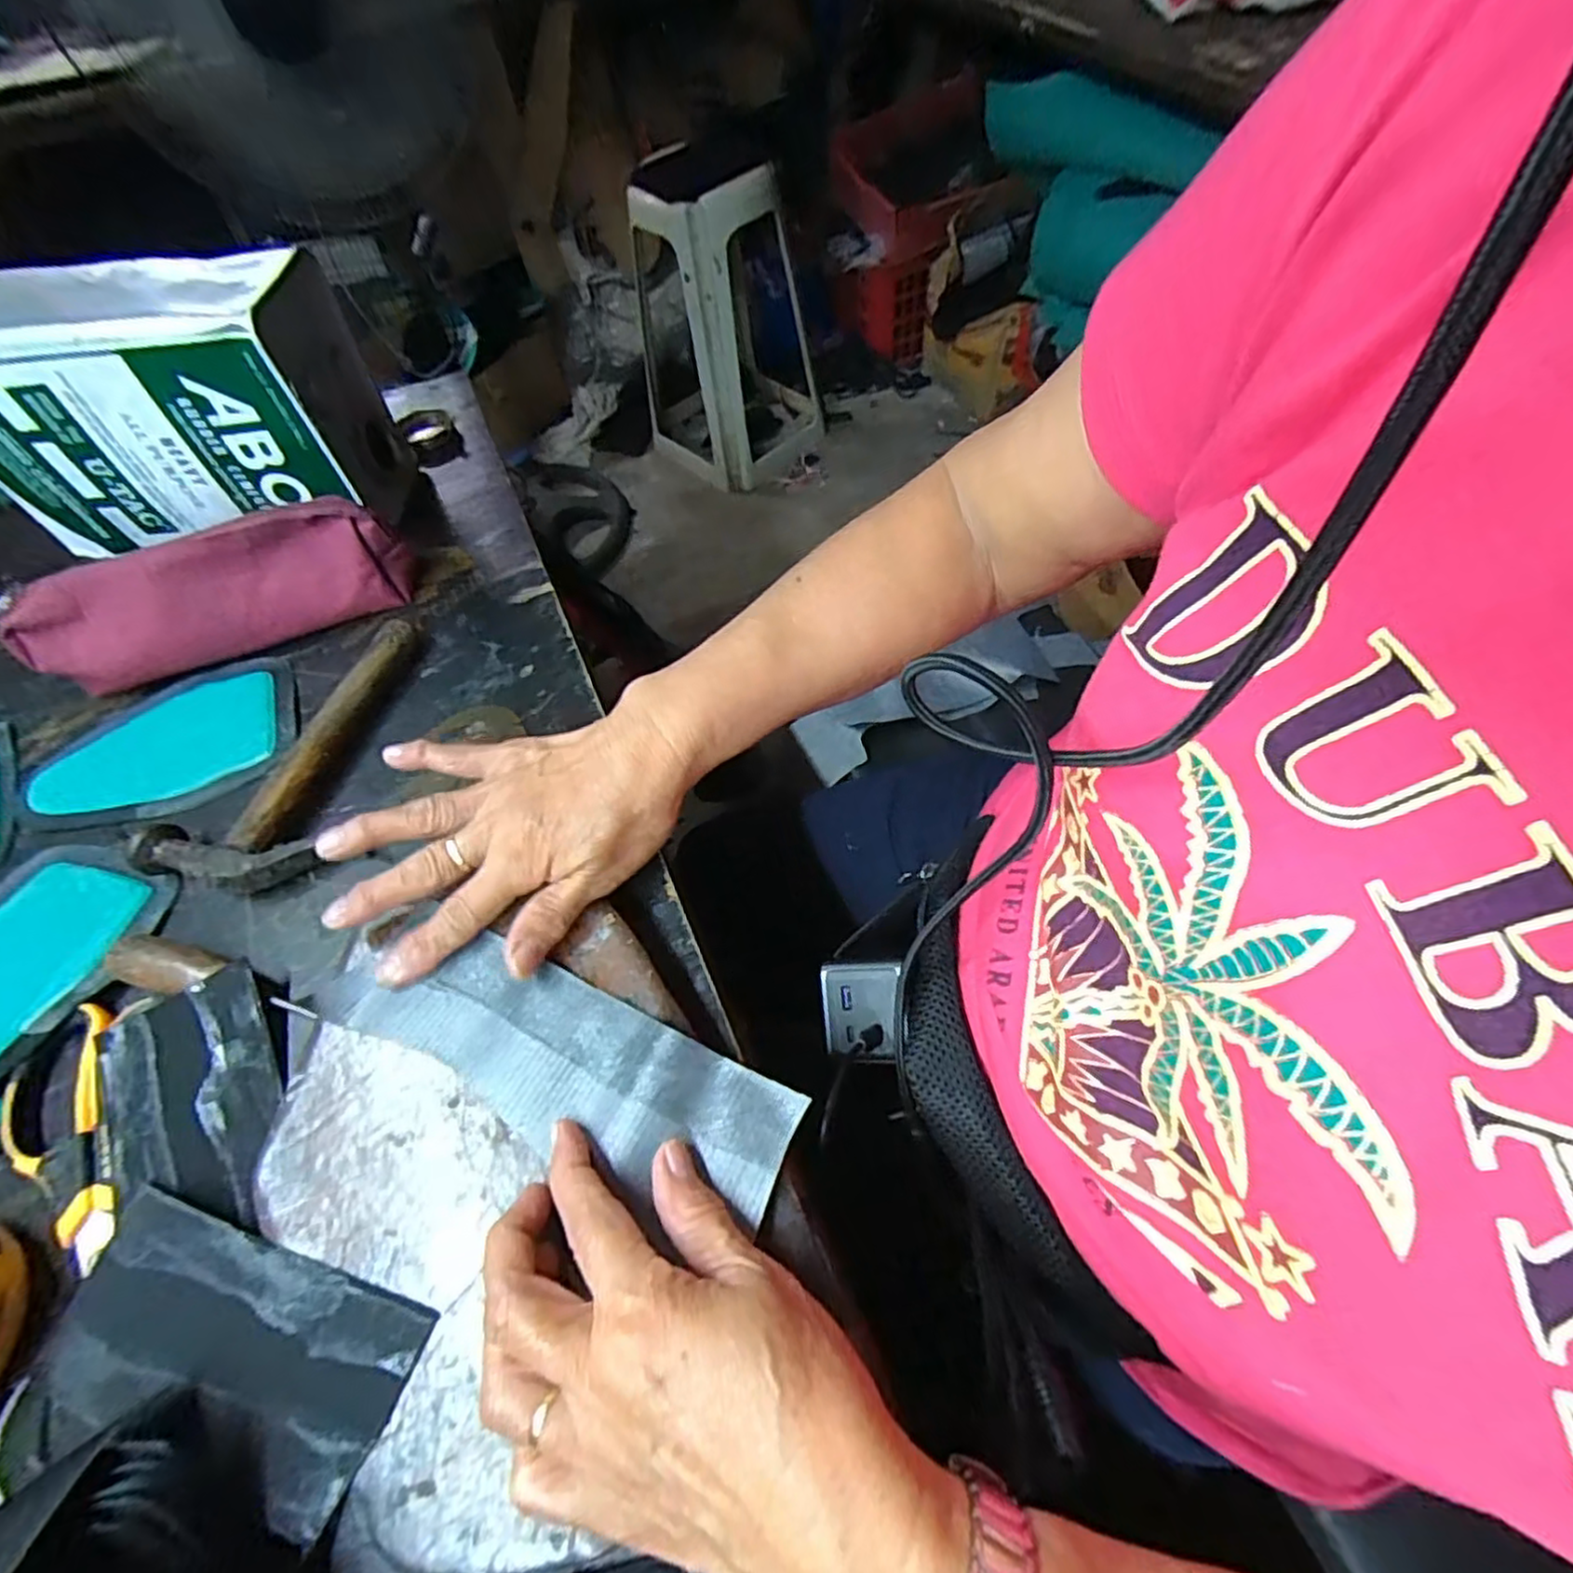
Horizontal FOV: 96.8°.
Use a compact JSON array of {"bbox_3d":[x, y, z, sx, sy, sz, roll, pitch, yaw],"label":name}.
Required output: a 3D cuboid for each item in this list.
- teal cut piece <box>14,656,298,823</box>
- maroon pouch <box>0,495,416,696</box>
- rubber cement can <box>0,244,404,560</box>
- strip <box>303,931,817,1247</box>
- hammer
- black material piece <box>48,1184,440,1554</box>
[{"bbox_3d":[-0.392,-0.022,0.437,0.159,0.006,0.104,-21,59,-8],"label":"teal cut piece"},{"bbox_3d":[-0.365,-0.121,0.450,0.224,0.073,0.043,-21,59,-9],"label":"maroon pouch"},{"bbox_3d":[-0.420,-0.256,0.489,0.235,0.158,0.103,-4,58,2],"label":"rubber cement can"},{"bbox_3d":[-0.099,0.113,0.296,0.211,0.010,0.063,20,65,19],"label":"strip"},{"bbox_3d":[-0.293,-0.026,0.413,0.093,0.022,0.180,2,59,6],"label":"hammer"},{"bbox_3d":[-0.205,0.201,0.253,0.143,0.004,0.062,13,60,12],"label":"black material piece"}]

